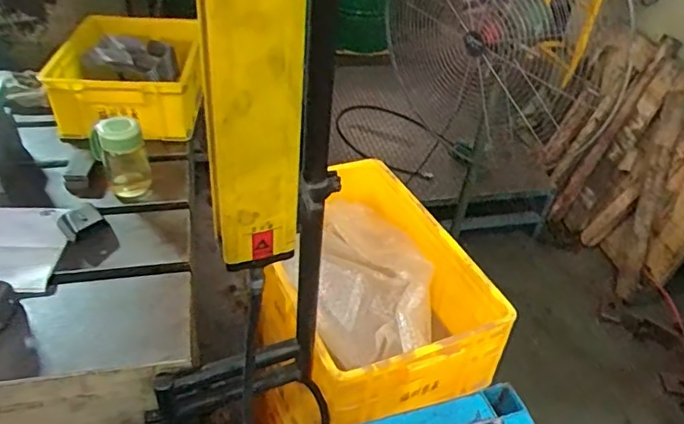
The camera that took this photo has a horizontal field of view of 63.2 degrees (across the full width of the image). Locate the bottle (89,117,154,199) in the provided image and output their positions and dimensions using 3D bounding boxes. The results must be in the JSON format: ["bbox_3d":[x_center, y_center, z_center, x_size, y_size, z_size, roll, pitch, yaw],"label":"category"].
[{"bbox_3d":[-0.368,-0.098,0.923,0.080,0.126,0.085,-11,40,-20],"label":"bottle"}]

